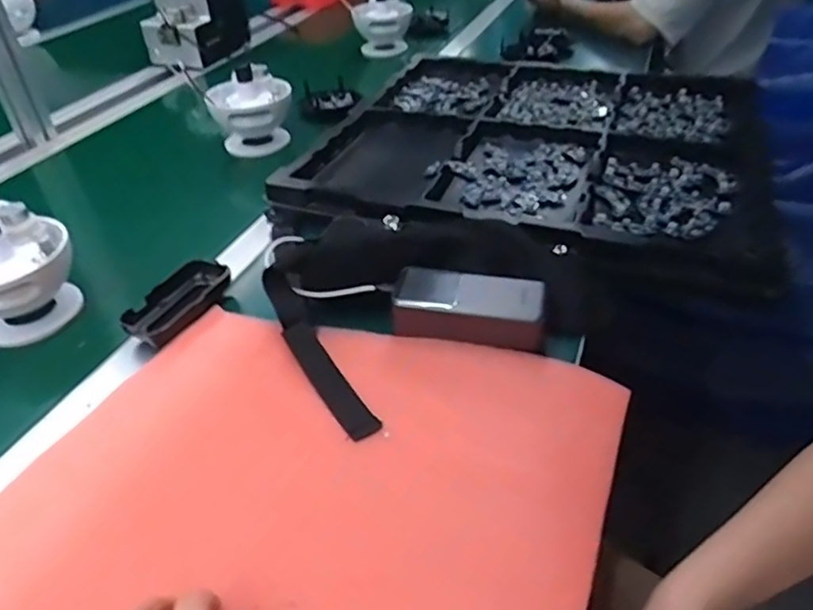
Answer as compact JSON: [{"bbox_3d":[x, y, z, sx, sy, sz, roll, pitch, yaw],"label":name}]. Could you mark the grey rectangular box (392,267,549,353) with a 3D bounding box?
[{"bbox_3d":[0.054,0.003,0.534,0.131,0.042,0.056,8,40,12],"label":"grey rectangular box"}]

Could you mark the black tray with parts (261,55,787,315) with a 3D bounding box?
[{"bbox_3d":[0.165,-0.209,0.812,0.529,0.061,0.518,10,40,16],"label":"black tray with parts"}]

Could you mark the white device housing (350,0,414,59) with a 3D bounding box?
[{"bbox_3d":[-0.050,-0.548,1.248,0.121,0.135,0.138,0,38,4],"label":"white device housing"}]

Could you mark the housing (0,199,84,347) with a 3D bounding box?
[{"bbox_3d":[-0.371,-0.029,0.572,0.117,0.107,0.097,-26,44,-27],"label":"housing"}]

